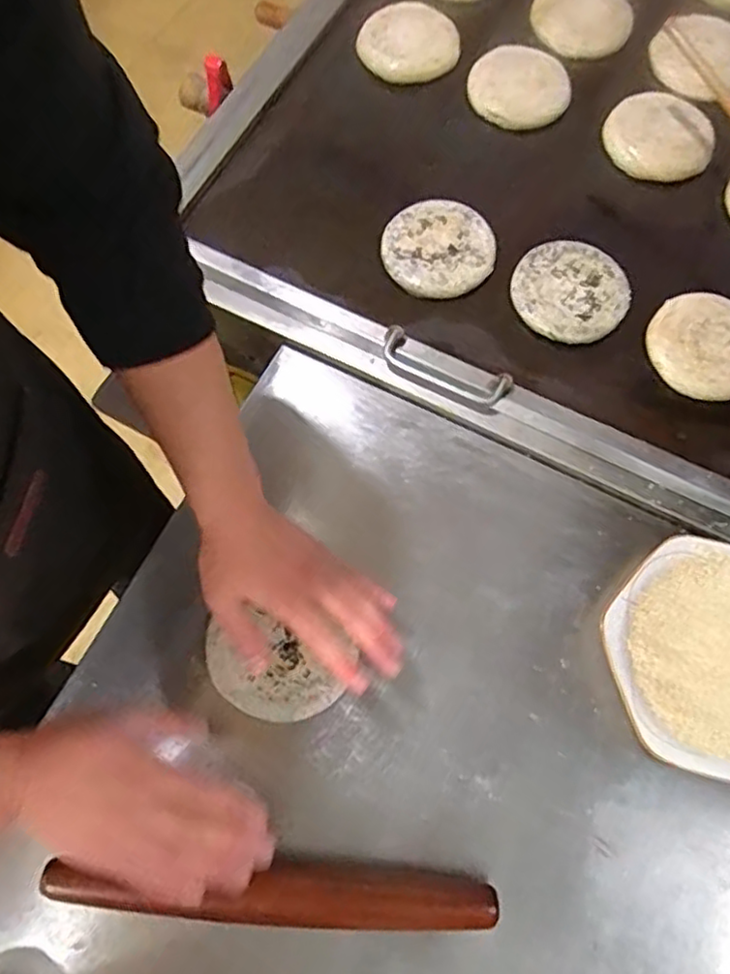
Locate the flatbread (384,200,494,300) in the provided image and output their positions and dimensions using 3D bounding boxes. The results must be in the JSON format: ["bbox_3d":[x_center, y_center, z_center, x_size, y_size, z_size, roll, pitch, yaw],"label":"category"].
[{"bbox_3d":[0.082,-0.267,0.761,0.125,0.027,0.114,0,71,-1],"label":"flatbread"}]

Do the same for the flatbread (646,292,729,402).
[{"bbox_3d":[0.371,-0.156,0.723,0.123,0.010,0.136,33,74,10],"label":"flatbread"}]

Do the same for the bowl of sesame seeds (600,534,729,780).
[{"bbox_3d":[0.323,0.150,0.609,0.200,0.036,0.204,-14,72,-6],"label":"bowl of sesame seeds"}]

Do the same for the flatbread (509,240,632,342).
[{"bbox_3d":[0.227,-0.218,0.742,0.128,0.019,0.120,1,72,-2],"label":"flatbread"}]

